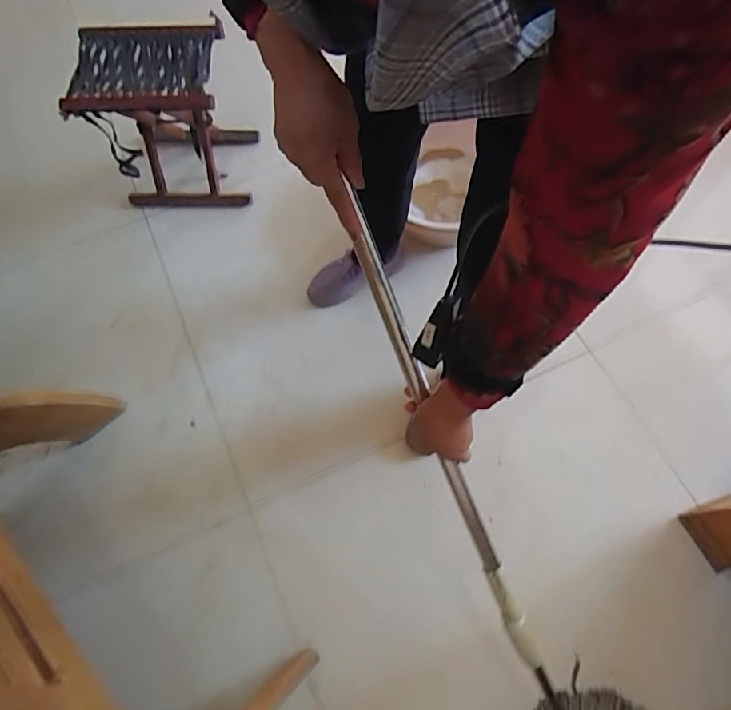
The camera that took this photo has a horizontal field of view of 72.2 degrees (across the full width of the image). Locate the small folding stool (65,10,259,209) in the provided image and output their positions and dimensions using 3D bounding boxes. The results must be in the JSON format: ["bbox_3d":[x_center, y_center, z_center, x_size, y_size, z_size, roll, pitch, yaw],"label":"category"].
[{"bbox_3d":[-0.463,-0.556,1.195,0.297,0.297,0.233,-1,67,2],"label":"small folding stool"}]

